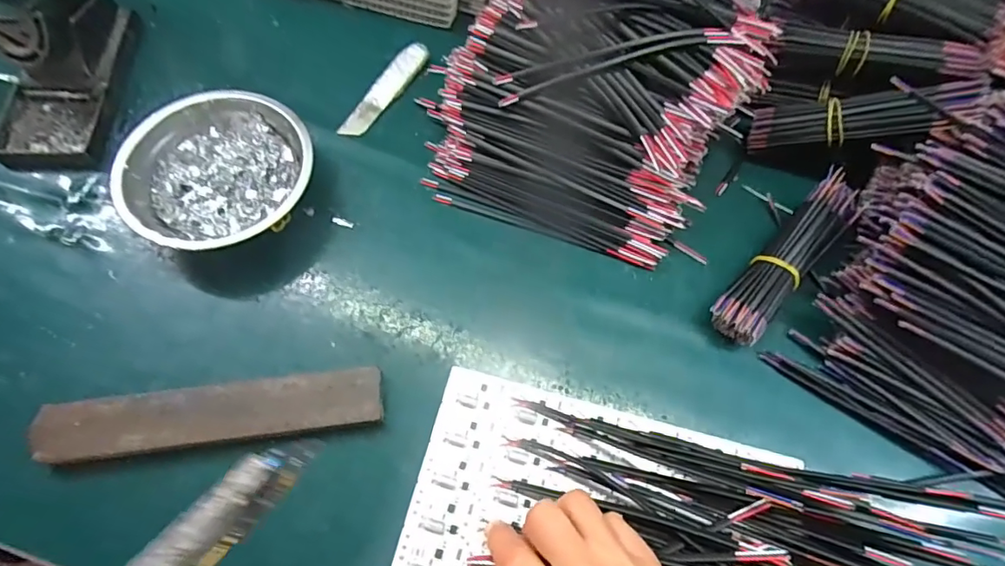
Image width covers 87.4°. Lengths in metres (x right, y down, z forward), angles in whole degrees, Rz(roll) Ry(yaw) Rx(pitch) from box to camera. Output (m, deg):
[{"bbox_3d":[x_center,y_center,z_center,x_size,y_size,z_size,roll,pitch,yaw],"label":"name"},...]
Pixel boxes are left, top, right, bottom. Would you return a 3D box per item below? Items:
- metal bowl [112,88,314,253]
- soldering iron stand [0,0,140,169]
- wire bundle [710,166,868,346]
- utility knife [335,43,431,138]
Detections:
[{"bbox_3d":[-0.197,-0.077,0.376,0.122,0.049,0.117,1,69,-3],"label":"metal bowl"},{"bbox_3d":[-0.330,-0.162,0.387,0.072,0.068,0.150,2,67,-3],"label":"soldering iron stand"},{"bbox_3d":[0.207,-0.019,0.378,0.037,0.028,0.152,41,72,12],"label":"wire bundle"},{"bbox_3d":[-0.095,-0.159,0.430,0.020,0.006,0.104,30,70,8],"label":"utility knife"}]

